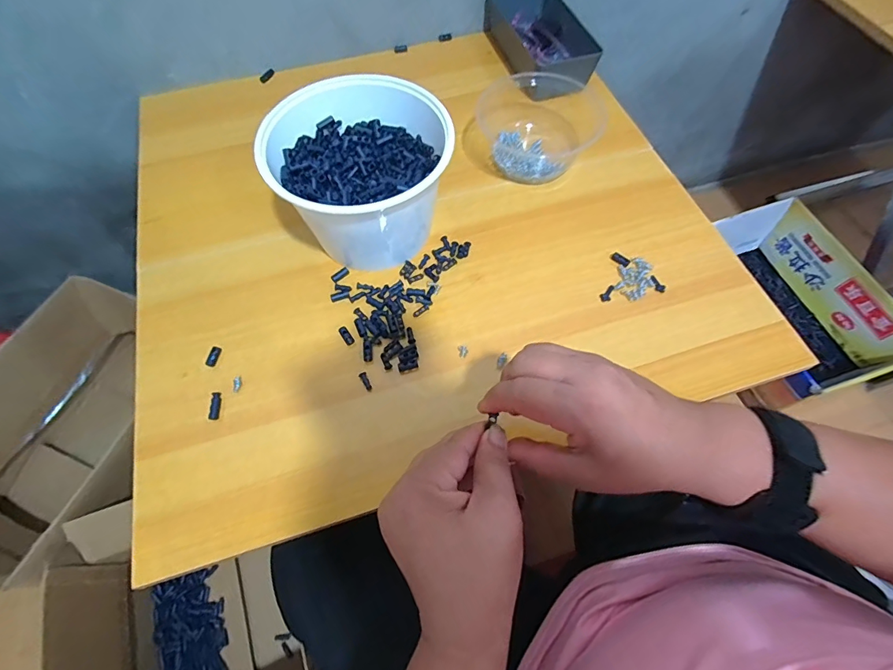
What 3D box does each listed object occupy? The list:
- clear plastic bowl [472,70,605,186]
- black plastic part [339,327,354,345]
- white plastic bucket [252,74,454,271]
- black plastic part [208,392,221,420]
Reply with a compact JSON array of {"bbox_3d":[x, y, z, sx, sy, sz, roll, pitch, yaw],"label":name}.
[{"bbox_3d":[0.110,-0.261,0.515,0.159,0.051,0.178,18,65,10],"label":"clear plastic bowl"},{"bbox_3d":[-0.095,0.000,0.411,0.008,0.004,0.021,-31,66,-14],"label":"black plastic part"},{"bbox_3d":[-0.083,-0.156,0.429,0.159,0.114,0.154,-1,63,1],"label":"white plastic bucket"},{"bbox_3d":[-0.203,0.062,0.381,0.007,0.005,0.024,-3,63,0],"label":"black plastic part"}]

